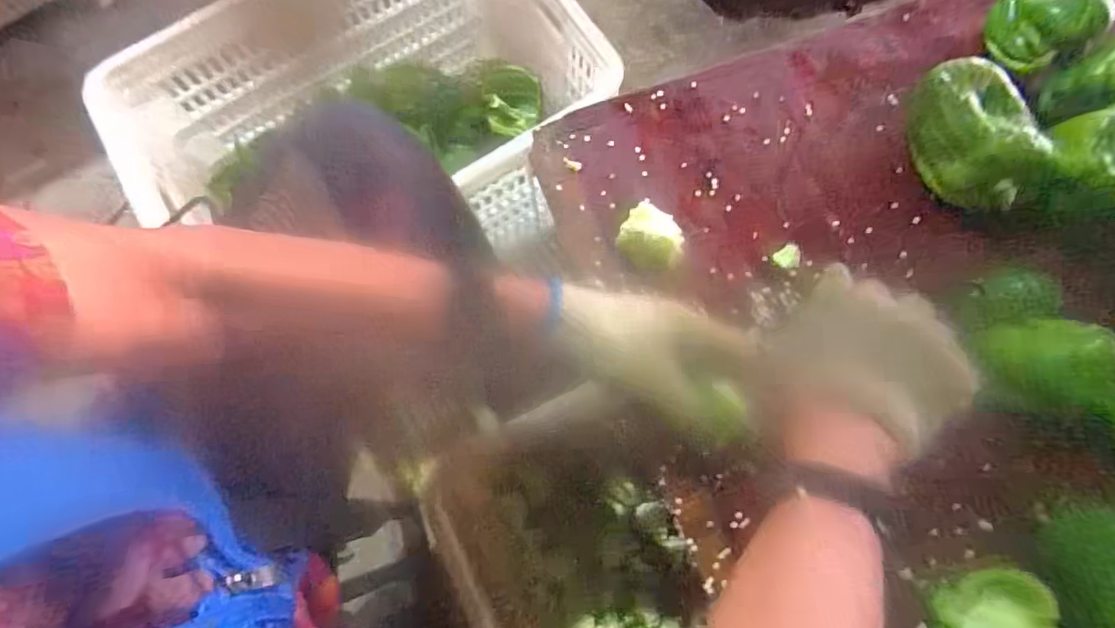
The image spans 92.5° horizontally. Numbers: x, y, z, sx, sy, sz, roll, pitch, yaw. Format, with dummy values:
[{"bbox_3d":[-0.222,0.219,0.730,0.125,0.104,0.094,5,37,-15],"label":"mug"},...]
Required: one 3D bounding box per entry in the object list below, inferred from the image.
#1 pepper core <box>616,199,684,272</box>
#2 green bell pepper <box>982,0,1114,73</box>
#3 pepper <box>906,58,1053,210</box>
[{"bbox_3d":[0.075,-0.057,0.432,0.051,0.035,0.043,35,79,10],"label":"pepper core"},{"bbox_3d":[0.407,-0.244,0.448,0.068,0.049,0.080,-36,77,-7],"label":"green bell pepper"},{"bbox_3d":[0.328,-0.144,0.425,0.097,0.066,0.095,21,77,7],"label":"pepper"}]

